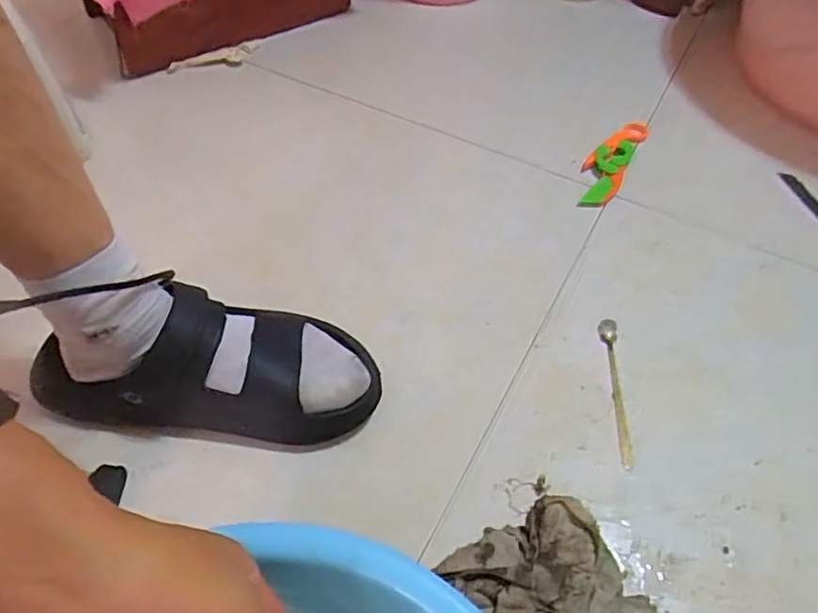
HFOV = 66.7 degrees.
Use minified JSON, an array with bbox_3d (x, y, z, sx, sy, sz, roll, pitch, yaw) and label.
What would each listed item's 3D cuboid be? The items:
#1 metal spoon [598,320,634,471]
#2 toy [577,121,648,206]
[{"bbox_3d":[0.190,0.077,0.573,0.018,0.015,0.150,3,51,4],"label":"metal spoon"},{"bbox_3d":[0.247,-0.181,0.761,0.050,0.016,0.167,23,55,19],"label":"toy"}]

